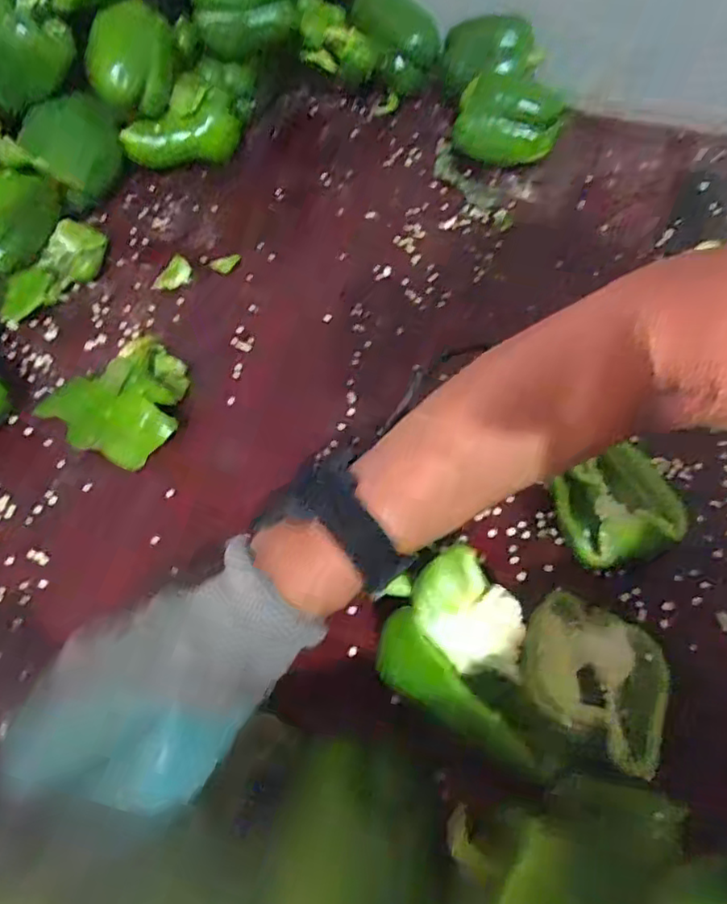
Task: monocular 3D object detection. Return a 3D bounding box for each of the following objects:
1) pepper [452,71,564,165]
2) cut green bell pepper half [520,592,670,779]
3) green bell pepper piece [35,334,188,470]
[{"bbox_3d":[0.144,-0.330,0.632,0.098,0.069,0.073,3,56,1],"label":"pepper"},{"bbox_3d":[0.118,0.112,0.332,0.077,0.045,0.081,25,59,15],"label":"cut green bell pepper half"},{"bbox_3d":[-0.167,-0.031,0.426,0.104,0.043,0.079,-14,57,-10],"label":"green bell pepper piece"}]

